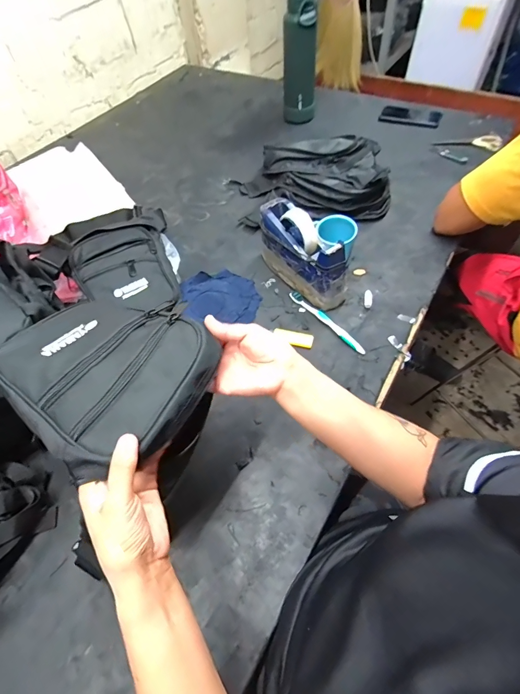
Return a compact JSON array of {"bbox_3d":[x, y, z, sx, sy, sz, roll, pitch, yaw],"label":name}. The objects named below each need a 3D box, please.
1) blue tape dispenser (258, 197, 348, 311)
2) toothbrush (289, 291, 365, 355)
[{"bbox_3d":[0.075,-0.171,0.623,0.066,0.125,0.205,-30,60,-15],"label":"blue tape dispenser"},{"bbox_3d":[0.117,-0.050,0.605,0.017,0.017,0.180,-36,61,-18],"label":"toothbrush"}]

